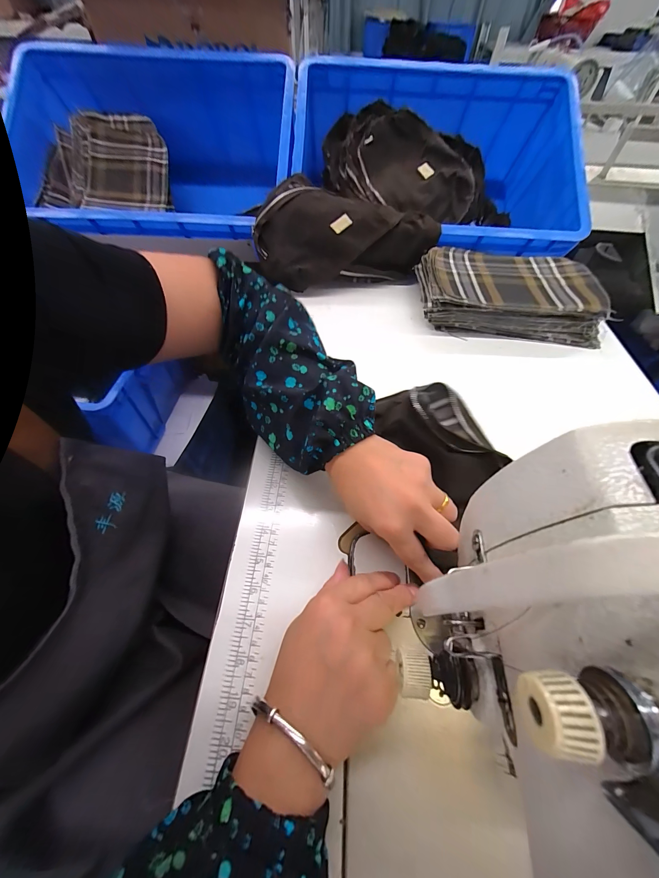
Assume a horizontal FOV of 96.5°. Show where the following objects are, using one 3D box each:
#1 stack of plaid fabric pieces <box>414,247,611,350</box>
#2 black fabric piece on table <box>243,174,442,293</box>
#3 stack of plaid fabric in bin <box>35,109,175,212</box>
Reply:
[{"bbox_3d":[0.289,-0.244,0.486,0.285,0.052,0.178,13,57,7],"label":"stack of plaid fabric pieces"},{"bbox_3d":[0.025,-0.365,0.517,0.305,0.106,0.156,-10,57,-7],"label":"black fabric piece on table"},{"bbox_3d":[-0.440,-0.537,0.616,0.209,0.090,0.226,5,84,-4],"label":"stack of plaid fabric in bin"}]

